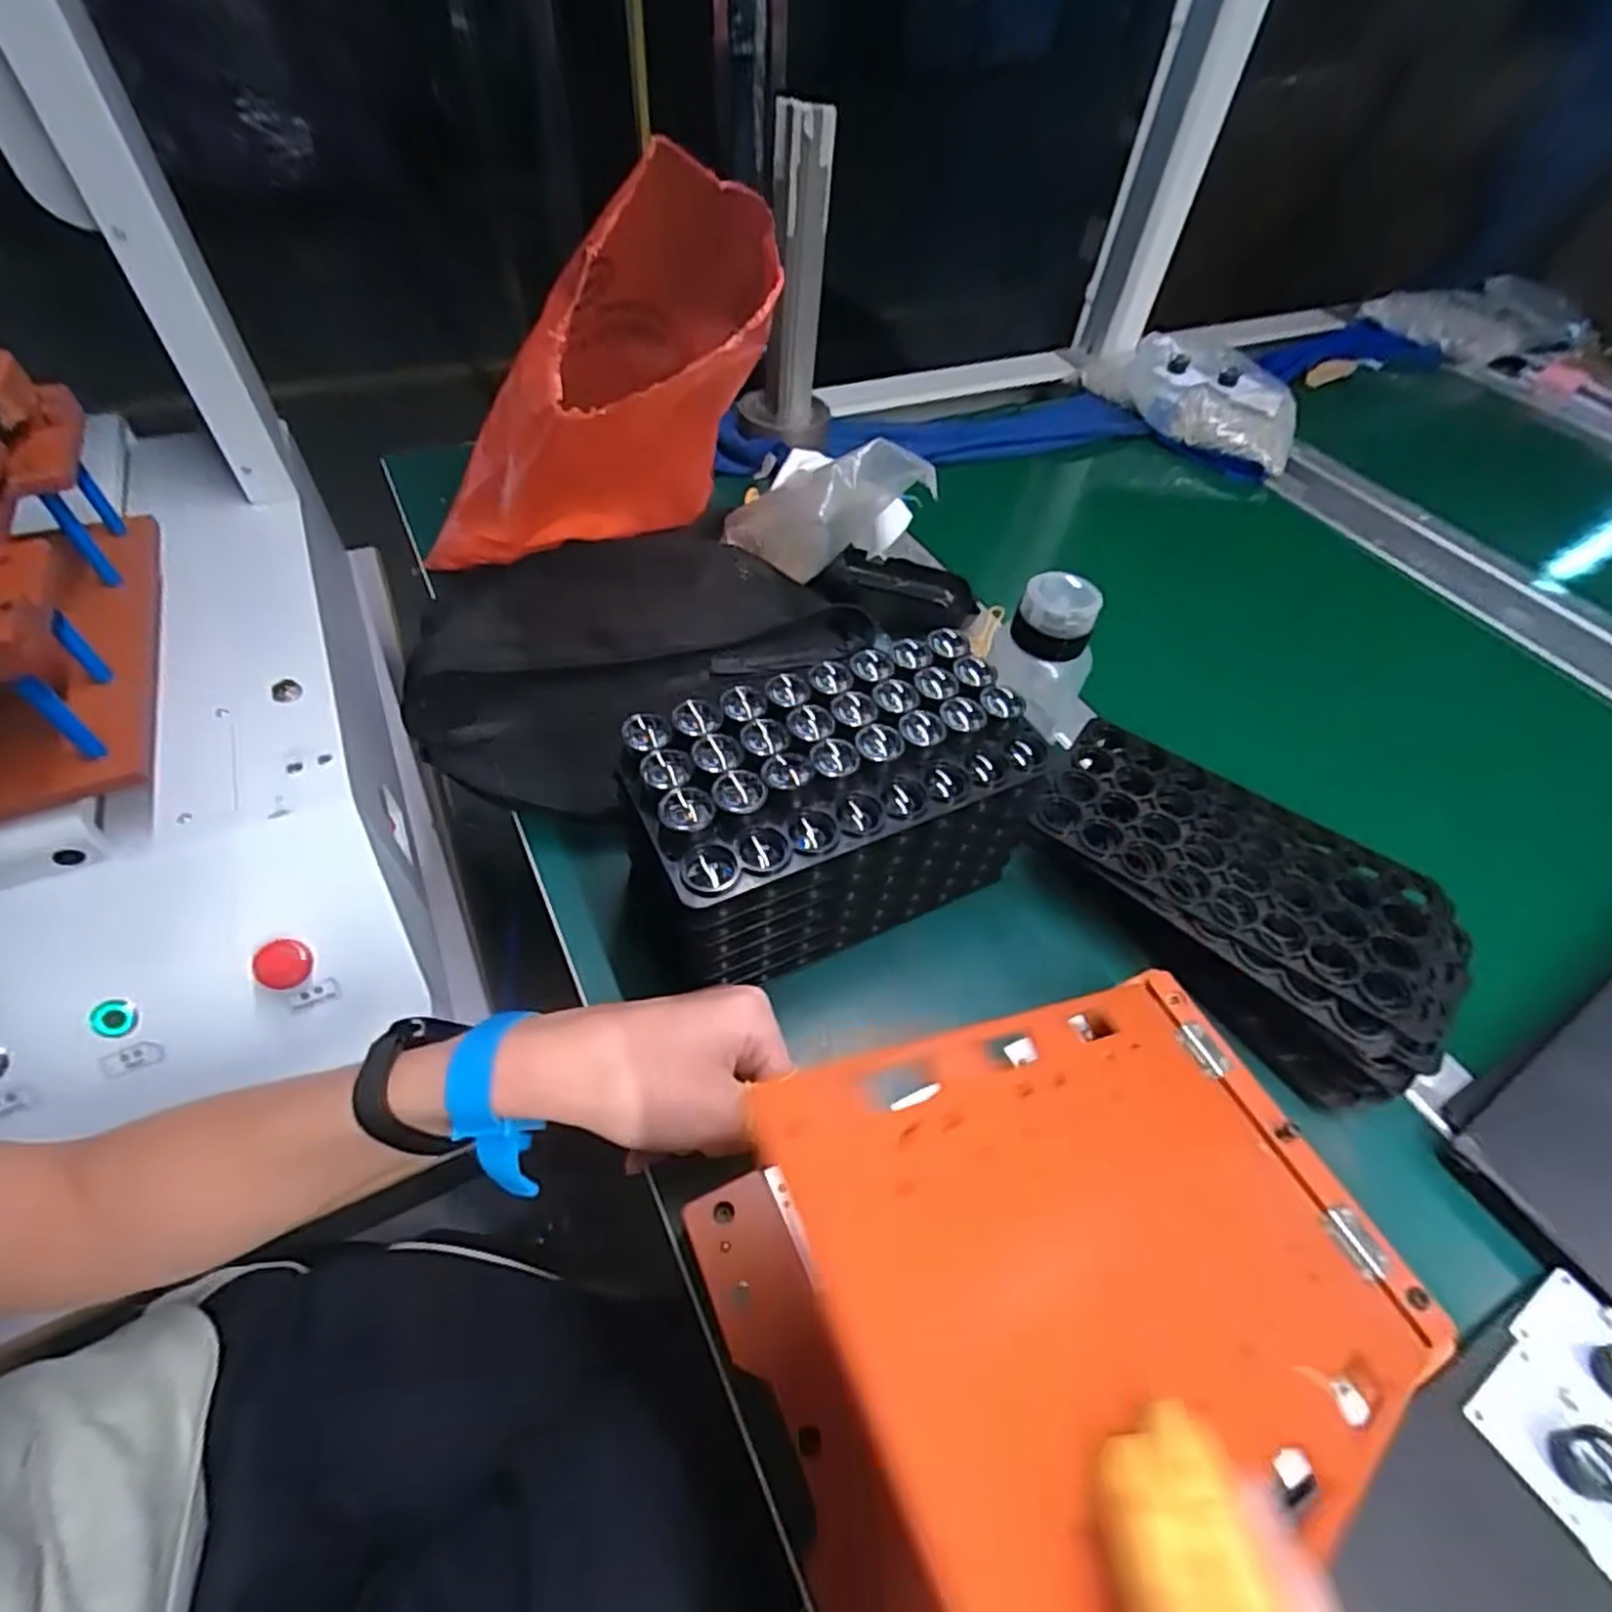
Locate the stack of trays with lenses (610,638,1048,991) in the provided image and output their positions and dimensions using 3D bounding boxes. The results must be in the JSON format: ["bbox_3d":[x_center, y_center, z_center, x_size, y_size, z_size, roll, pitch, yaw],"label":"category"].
[{"bbox_3d":[0.010,0.007,0.379,0.195,0.120,0.094,-23,57,-21],"label":"stack of trays with lenses"}]

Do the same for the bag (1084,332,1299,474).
[{"bbox_3d":[0.420,-0.455,0.830,0.245,0.056,0.146,27,55,16],"label":"bag"}]

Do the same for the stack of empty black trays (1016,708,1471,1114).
[{"bbox_3d":[0.221,0.041,0.409,0.198,0.052,0.123,35,58,23],"label":"stack of empty black trays"}]

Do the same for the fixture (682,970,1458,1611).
[{"bbox_3d":[0.098,0.148,0.249,0.243,0.111,0.156,-19,55,-17],"label":"fixture"}]

